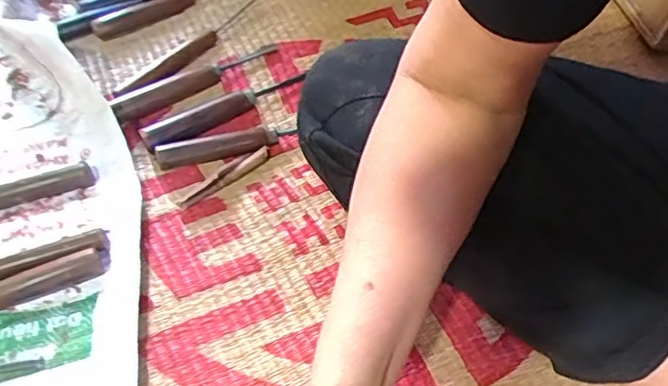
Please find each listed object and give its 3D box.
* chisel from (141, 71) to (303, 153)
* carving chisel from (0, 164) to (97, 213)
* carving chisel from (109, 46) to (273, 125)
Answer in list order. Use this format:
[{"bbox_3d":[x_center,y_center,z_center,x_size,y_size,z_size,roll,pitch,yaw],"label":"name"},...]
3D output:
[{"bbox_3d":[-0.102,-0.083,0.544,0.161,0.018,0.027,-33,63,-22],"label":"chisel"},{"bbox_3d":[-0.284,0.009,0.473,0.176,0.013,0.025,-19,58,-15],"label":"carving chisel"},{"bbox_3d":[-0.128,-0.111,0.562,0.170,0.018,0.021,-30,62,-21],"label":"carving chisel"}]

